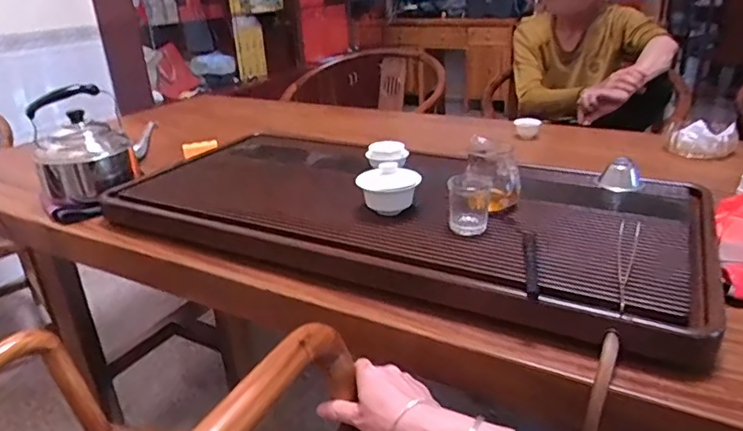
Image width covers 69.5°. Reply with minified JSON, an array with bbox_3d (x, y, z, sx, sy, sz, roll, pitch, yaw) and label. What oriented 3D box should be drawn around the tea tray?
[{"bbox_3d":[0.013,-0.016,0.832,0.877,0.072,0.390,10,27,27],"label":"tea tray"}]

